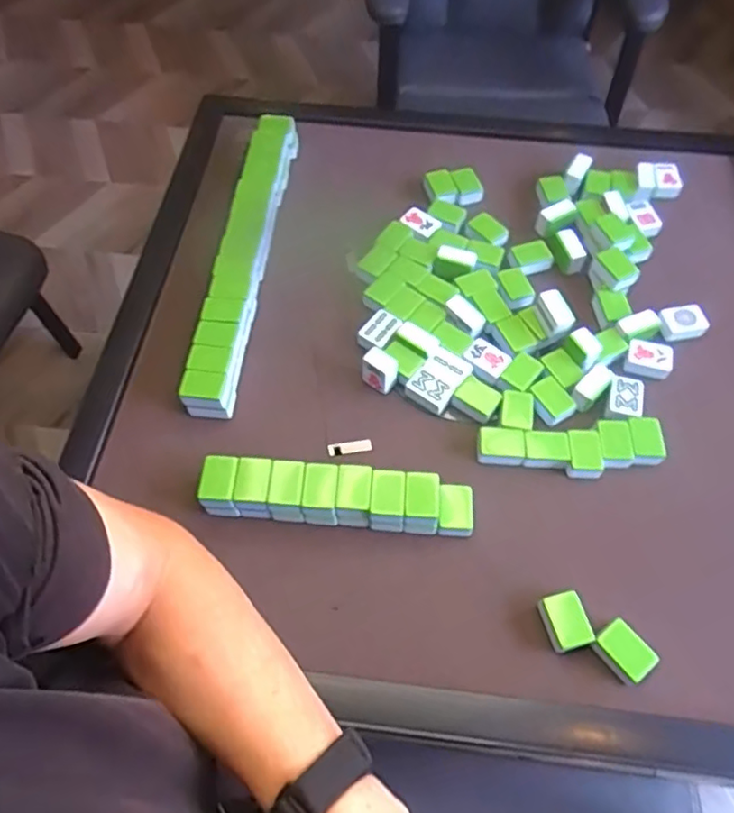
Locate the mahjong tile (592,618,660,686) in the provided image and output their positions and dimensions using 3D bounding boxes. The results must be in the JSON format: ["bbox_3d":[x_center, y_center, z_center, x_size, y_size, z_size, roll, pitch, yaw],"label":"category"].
[{"bbox_3d":[0.255,0.242,0.615,0.036,0.026,0.052,-35,66,-18],"label":"mahjong tile"}]

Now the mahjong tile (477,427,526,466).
[{"bbox_3d":[0.156,0.047,0.732,0.054,0.024,0.038,4,60,2],"label":"mahjong tile"}]

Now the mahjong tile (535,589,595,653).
[{"bbox_3d":[0.203,0.218,0.634,0.041,0.017,0.052,-15,62,-9],"label":"mahjong tile"}]

